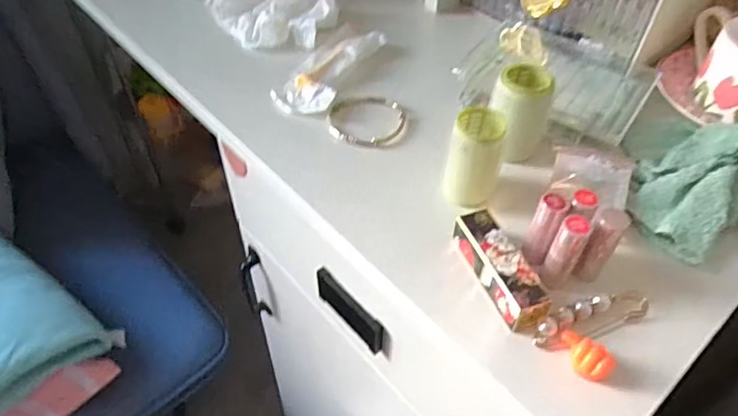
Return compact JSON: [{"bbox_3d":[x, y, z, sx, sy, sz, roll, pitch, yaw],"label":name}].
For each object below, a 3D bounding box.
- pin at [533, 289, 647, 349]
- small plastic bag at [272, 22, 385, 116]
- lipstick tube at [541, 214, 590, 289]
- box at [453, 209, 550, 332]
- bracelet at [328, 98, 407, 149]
[{"bbox_3d":[0.131,0.064,0.312,0.077,0.009,0.020,-15,51,-16],"label":"pin"},{"bbox_3d":[-0.034,-0.128,0.475,0.053,0.012,0.136,24,52,17],"label":"small plastic bag"},{"bbox_3d":[0.115,0.027,0.313,0.016,0.050,0.014,21,51,14],"label":"lipstick tube"},{"bbox_3d":[0.079,0.036,0.326,0.026,0.024,0.077,-17,52,-17],"label":"box"},{"bbox_3d":[-0.001,-0.071,0.430,0.061,0.005,0.061,2,49,-2],"label":"bracelet"}]

